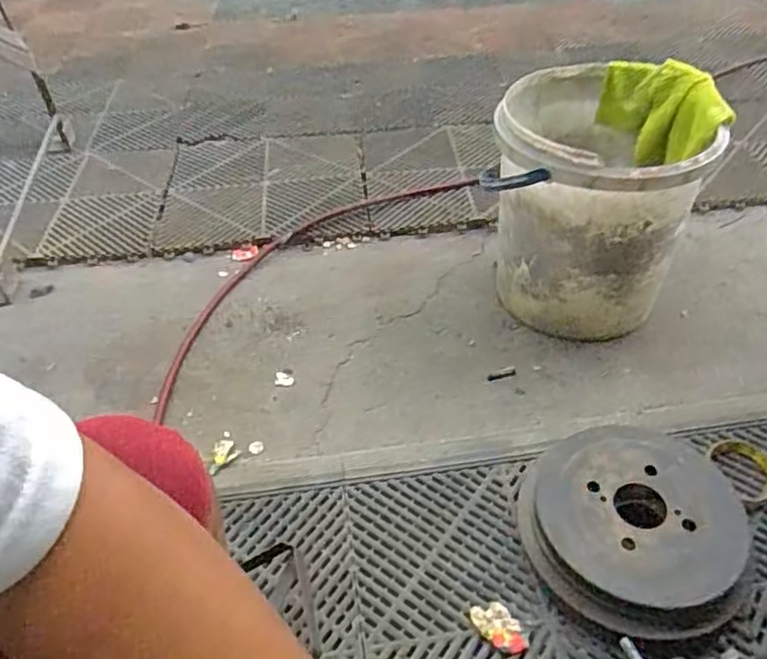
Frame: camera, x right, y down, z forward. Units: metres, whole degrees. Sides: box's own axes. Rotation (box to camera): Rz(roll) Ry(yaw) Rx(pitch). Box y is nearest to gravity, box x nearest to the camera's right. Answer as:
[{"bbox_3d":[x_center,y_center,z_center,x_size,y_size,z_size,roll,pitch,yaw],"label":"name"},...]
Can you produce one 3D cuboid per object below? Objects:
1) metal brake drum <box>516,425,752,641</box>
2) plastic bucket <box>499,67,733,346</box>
[{"bbox_3d":[0.264,0.214,0.720,0.220,0.082,0.218,-1,45,1],"label":"metal brake drum"},{"bbox_3d":[0.303,-0.176,0.988,0.281,0.311,0.281,-1,43,1],"label":"plastic bucket"}]

